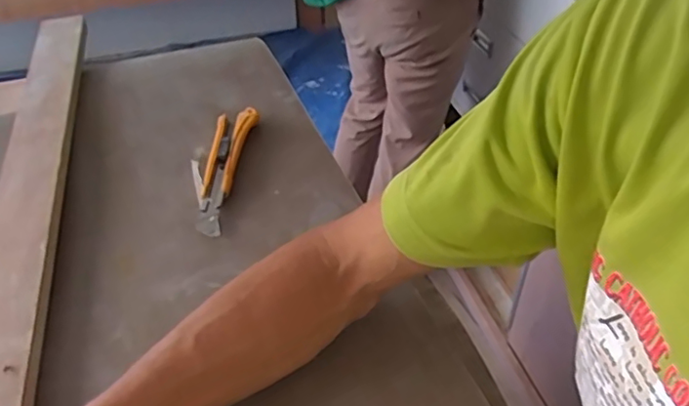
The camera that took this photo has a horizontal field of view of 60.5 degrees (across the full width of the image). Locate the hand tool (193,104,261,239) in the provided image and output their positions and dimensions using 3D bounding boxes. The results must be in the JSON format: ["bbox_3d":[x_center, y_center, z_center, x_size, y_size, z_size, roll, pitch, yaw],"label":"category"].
[{"bbox_3d":[-0.128,-0.037,0.578,0.051,0.016,0.165,2,44,7],"label":"hand tool"}]

